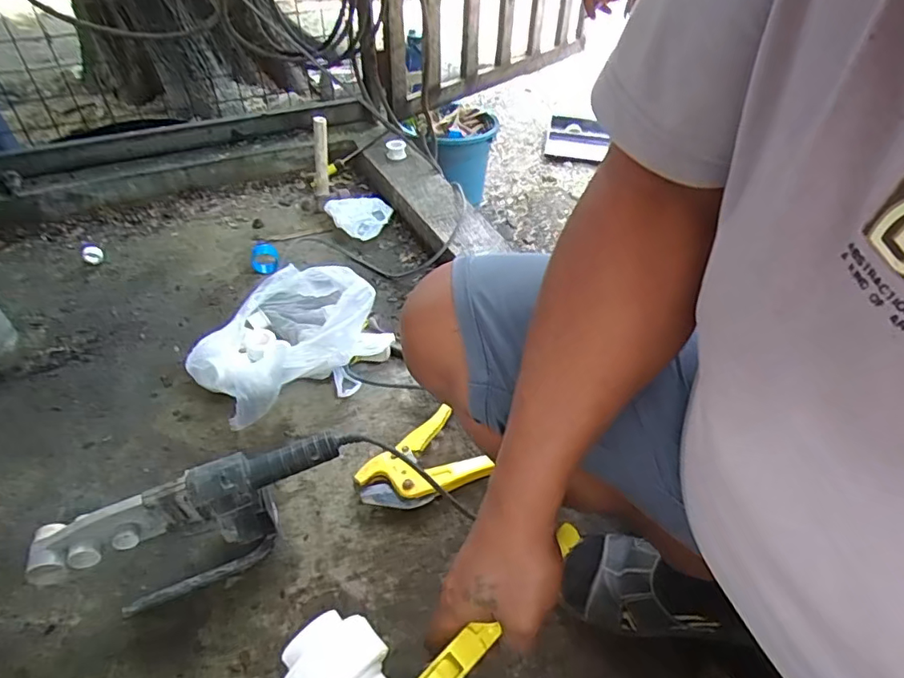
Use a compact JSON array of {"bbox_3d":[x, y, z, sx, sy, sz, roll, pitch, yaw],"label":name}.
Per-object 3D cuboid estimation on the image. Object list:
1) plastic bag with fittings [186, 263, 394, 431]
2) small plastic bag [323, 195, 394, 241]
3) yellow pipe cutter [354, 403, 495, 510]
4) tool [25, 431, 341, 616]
[{"bbox_3d":[-0.257,-0.003,0.833,0.225,0.140,0.246,34,51,28],"label":"plastic bag with fittings"},{"bbox_3d":[-0.189,-0.269,1.174,0.129,0.049,0.116,-31,54,-31],"label":"small plastic bag"},{"bbox_3d":[-0.042,0.169,0.737,0.166,0.034,0.113,-26,52,-28],"label":"yellow pipe cutter"},{"bbox_3d":[-0.277,0.209,0.615,0.320,0.130,0.081,-14,47,-18],"label":"tool"}]

